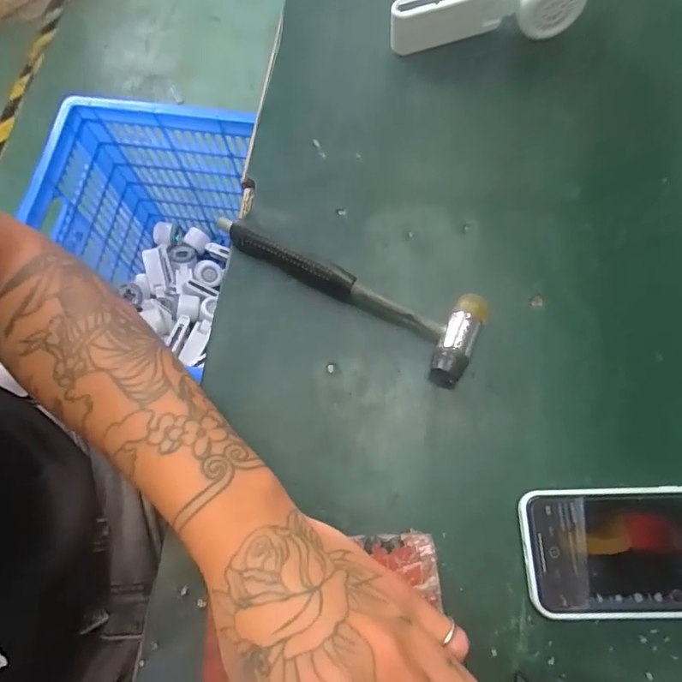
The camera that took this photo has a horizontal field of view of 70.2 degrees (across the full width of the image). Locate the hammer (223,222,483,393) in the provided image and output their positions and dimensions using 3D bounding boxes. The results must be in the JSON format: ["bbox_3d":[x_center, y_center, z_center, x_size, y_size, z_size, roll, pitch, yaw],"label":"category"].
[{"bbox_3d":[0.004,-0.045,0.362,0.208,0.024,0.061,29,75,11],"label":"hammer"}]

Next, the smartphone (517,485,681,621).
[{"bbox_3d":[0.190,0.132,0.305,0.146,0.012,0.074,-2,72,1],"label":"smartphone"}]

